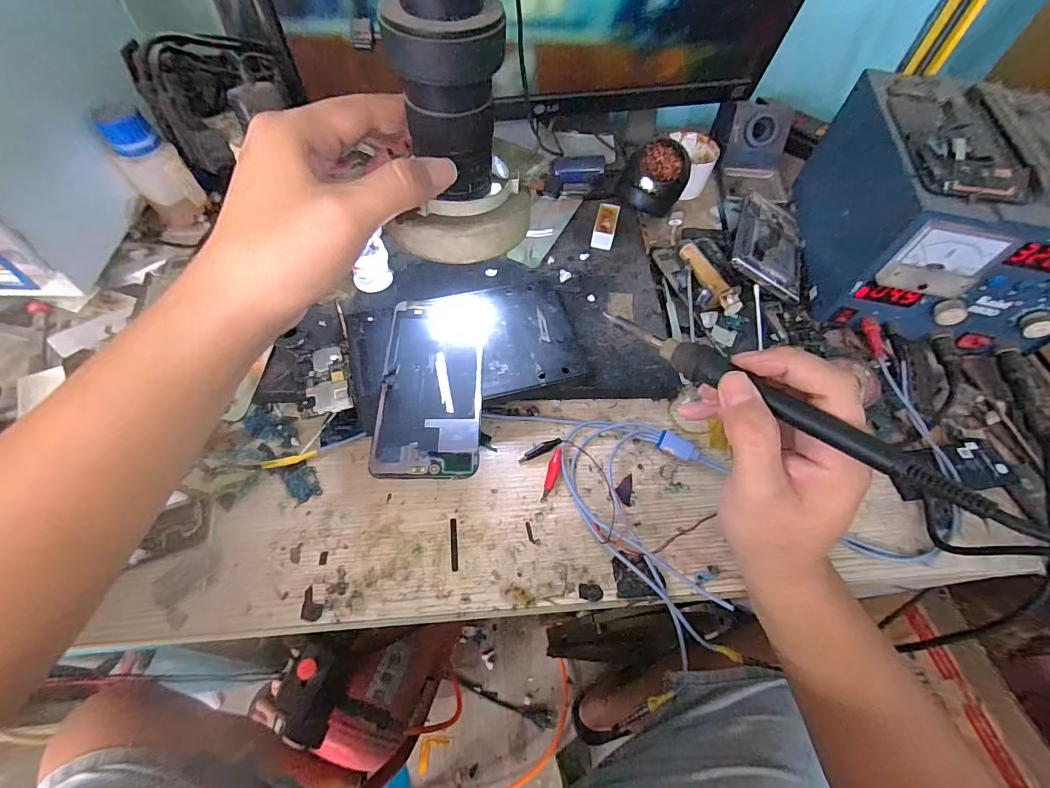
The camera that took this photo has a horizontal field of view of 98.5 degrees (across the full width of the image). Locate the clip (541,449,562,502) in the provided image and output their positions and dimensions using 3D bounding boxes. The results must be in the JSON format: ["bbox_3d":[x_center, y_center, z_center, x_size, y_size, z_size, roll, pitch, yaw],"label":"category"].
[{"bbox_3d":[0.020,0.062,0.345,0.009,0.007,0.042,18,59,8],"label":"clip"}]

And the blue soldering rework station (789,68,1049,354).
[{"bbox_3d":[0.389,-0.174,0.413,0.185,0.129,0.236,9,59,2],"label":"blue soldering rework station"}]

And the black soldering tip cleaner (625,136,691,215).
[{"bbox_3d":[0.141,-0.233,0.494,0.064,0.061,0.059,2,59,-3],"label":"black soldering tip cleaner"}]

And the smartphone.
[{"bbox_3d":[-0.070,-0.012,0.343,0.074,0.004,0.157,1,59,-4],"label":"smartphone"}]

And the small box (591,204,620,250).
[{"bbox_3d":[0.083,-0.173,0.465,0.021,0.013,0.052,12,58,4],"label":"small box"}]

